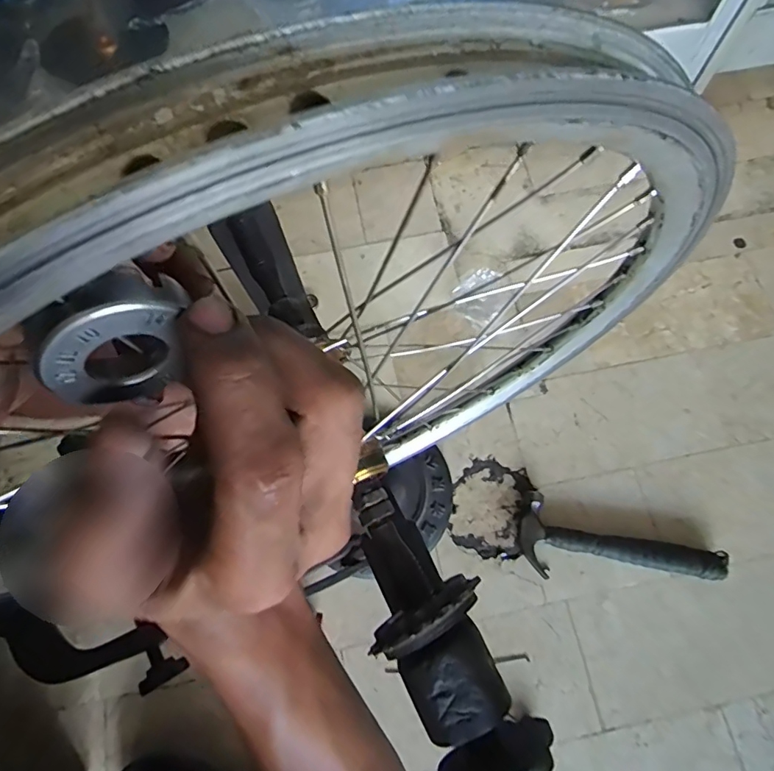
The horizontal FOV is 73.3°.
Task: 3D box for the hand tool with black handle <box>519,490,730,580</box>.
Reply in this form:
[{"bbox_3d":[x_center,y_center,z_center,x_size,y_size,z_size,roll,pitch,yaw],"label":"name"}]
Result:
[{"bbox_3d":[0.313,0.225,0.702,0.258,0.029,0.095,13,72,5],"label":"hand tool with black handle"}]

